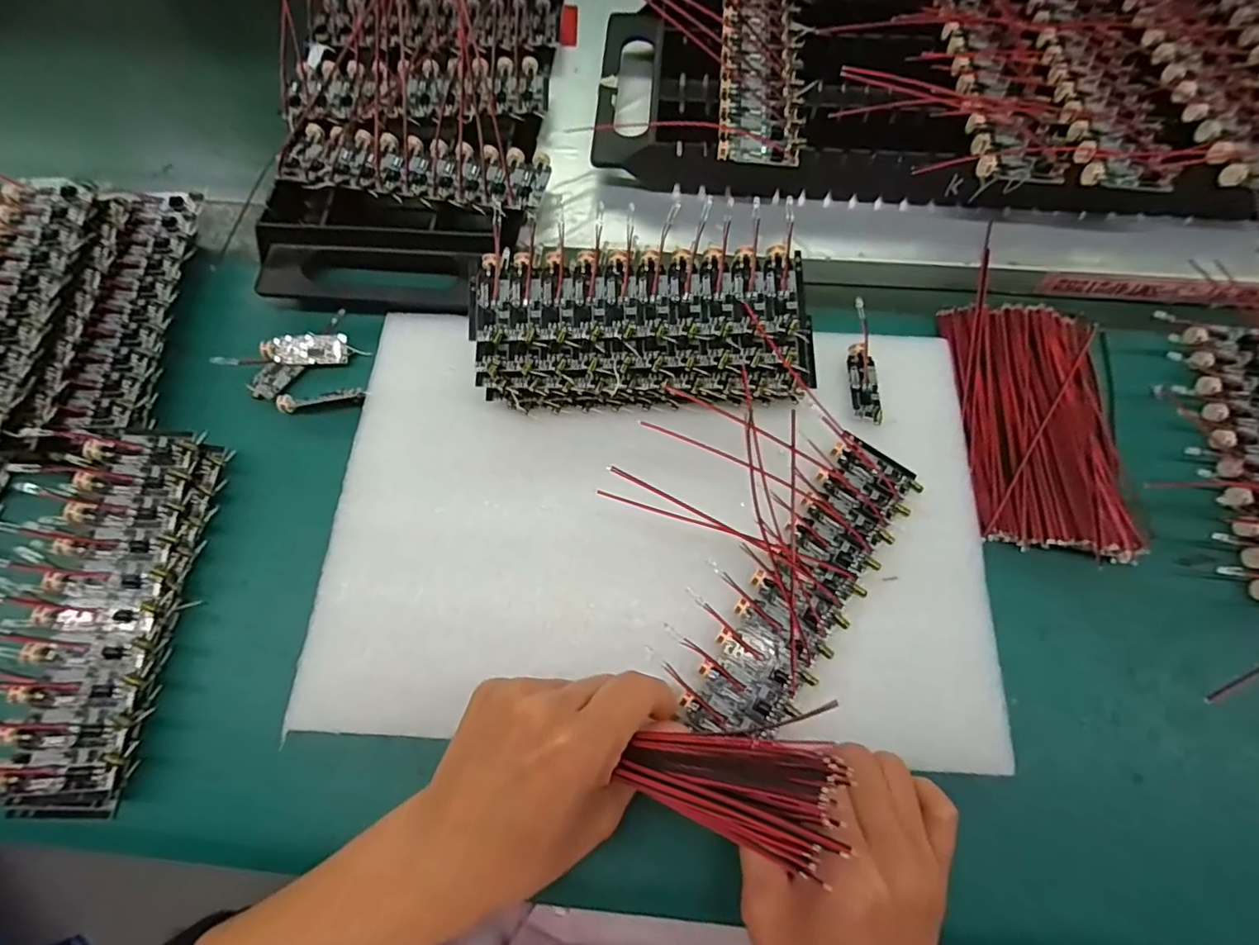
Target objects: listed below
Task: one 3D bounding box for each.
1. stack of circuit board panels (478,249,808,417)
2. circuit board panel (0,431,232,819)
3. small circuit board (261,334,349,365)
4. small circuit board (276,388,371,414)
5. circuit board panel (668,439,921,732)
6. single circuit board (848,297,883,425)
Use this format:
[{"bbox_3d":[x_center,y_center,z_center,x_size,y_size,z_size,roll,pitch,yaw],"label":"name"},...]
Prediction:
[{"bbox_3d":[0.008,-0.072,0.292,0.166,0.025,0.073,-2,88,0],"label":"stack of circuit board panels"},{"bbox_3d":[-0.241,0.061,0.261,0.062,0.026,0.165,5,73,1],"label":"circuit board panel"},{"bbox_3d":[-0.180,-0.068,0.321,0.042,0.004,0.016,-4,91,-14],"label":"small circuit board"},{"bbox_3d":[-0.166,-0.040,0.315,0.049,0.009,0.008,-8,73,-3],"label":"small circuit board"},{"bbox_3d":[0.084,0.052,0.269,0.044,0.012,0.157,34,75,9],"label":"circuit board panel"},{"bbox_3d":[0.126,-0.060,0.308,0.016,0.006,0.070,1,73,0],"label":"single circuit board"}]

